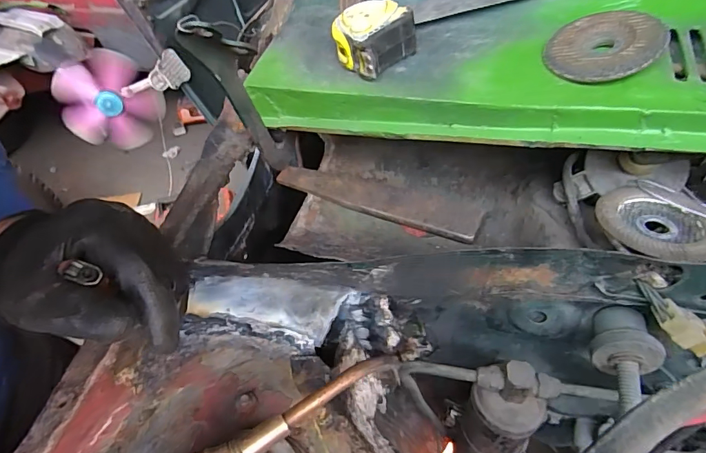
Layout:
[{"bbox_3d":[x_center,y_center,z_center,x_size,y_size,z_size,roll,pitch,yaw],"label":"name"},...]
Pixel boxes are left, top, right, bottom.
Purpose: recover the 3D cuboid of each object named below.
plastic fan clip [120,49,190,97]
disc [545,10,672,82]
[{"bbox_3d":[-0.653,-0.496,1.440,0.230,0.093,0.082,-33,51,-23],"label":"plastic fan clip"},{"bbox_3d":[0.193,-0.140,0.335,0.080,0.006,0.077,-3,55,24],"label":"disc"}]

